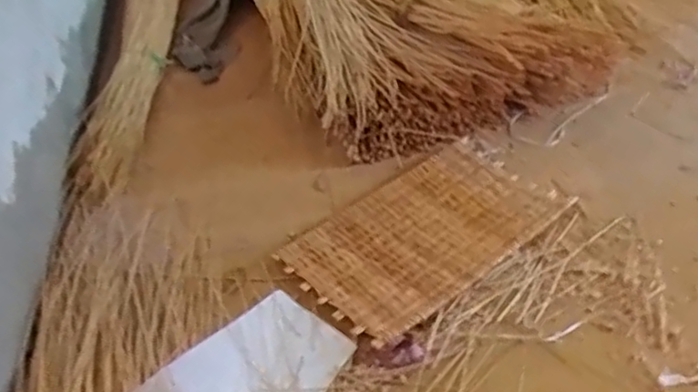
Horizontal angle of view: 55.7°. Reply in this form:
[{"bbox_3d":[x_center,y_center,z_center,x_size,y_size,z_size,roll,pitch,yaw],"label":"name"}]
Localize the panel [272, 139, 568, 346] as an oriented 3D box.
[{"bbox_3d":[0.159,0.063,1.363,0.546,0.027,0.319,-31,47,-27],"label":"panel"}]

